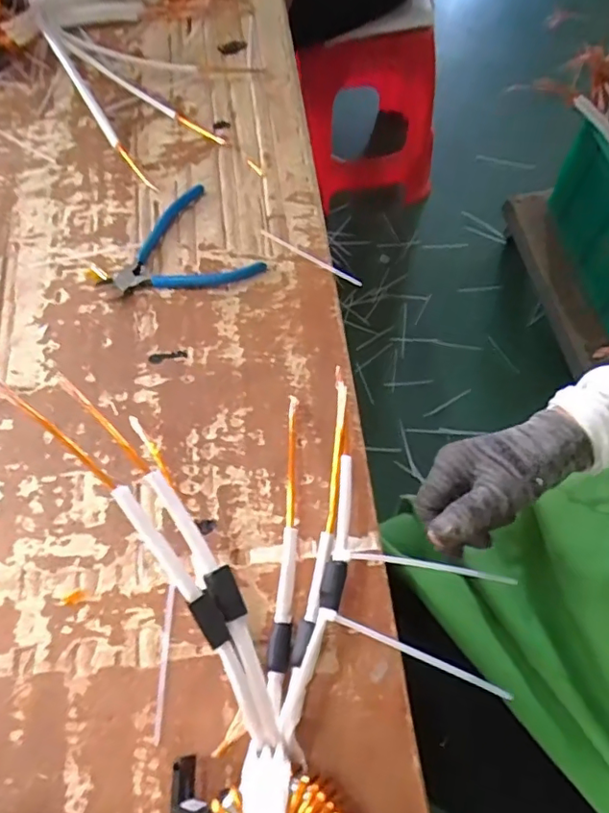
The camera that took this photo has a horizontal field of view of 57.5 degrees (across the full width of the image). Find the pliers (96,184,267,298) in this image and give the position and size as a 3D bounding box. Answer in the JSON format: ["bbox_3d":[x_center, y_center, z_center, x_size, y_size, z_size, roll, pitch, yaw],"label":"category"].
[{"bbox_3d":[-0.124,-0.141,0.522,0.129,0.008,0.125,-32,68,-12],"label":"pliers"}]

